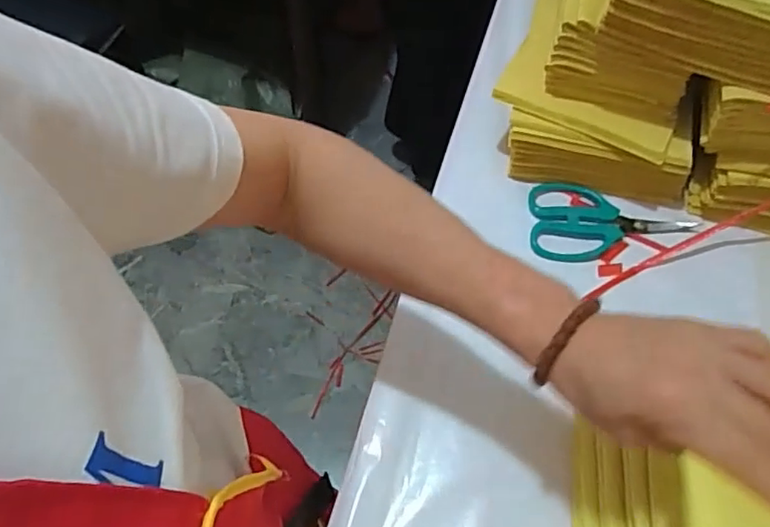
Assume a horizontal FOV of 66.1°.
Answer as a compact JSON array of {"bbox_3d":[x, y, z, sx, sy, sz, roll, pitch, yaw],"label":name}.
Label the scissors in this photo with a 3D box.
[{"bbox_3d":[0.212,-0.037,0.551,0.150,0.007,0.082,4,60,3],"label":"scissors"}]

